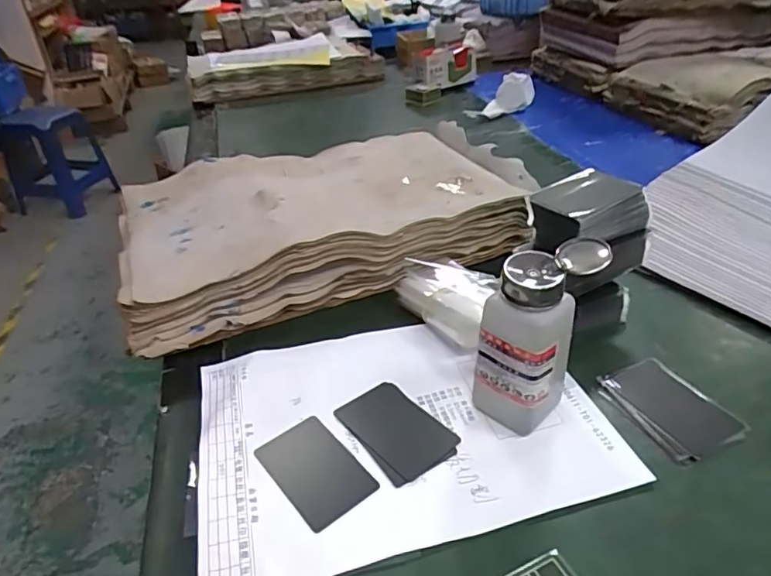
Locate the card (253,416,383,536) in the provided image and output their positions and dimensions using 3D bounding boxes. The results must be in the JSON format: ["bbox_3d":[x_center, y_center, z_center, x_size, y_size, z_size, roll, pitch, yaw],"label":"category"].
[{"bbox_3d":[-0.051,0.131,0.390,0.055,0.004,0.086,-30,44,-29],"label":"card"}]

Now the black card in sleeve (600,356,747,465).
[{"bbox_3d":[0.220,0.091,0.417,0.069,0.004,0.093,-14,36,-16],"label":"black card in sleeve"}]

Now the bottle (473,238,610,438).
[{"bbox_3d":[0.100,0.032,0.386,0.065,0.152,0.054,28,34,33],"label":"bottle"}]

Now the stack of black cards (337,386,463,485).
[{"bbox_3d":[0.008,0.107,0.413,0.060,0.004,0.091,-24,39,-27],"label":"stack of black cards"}]

